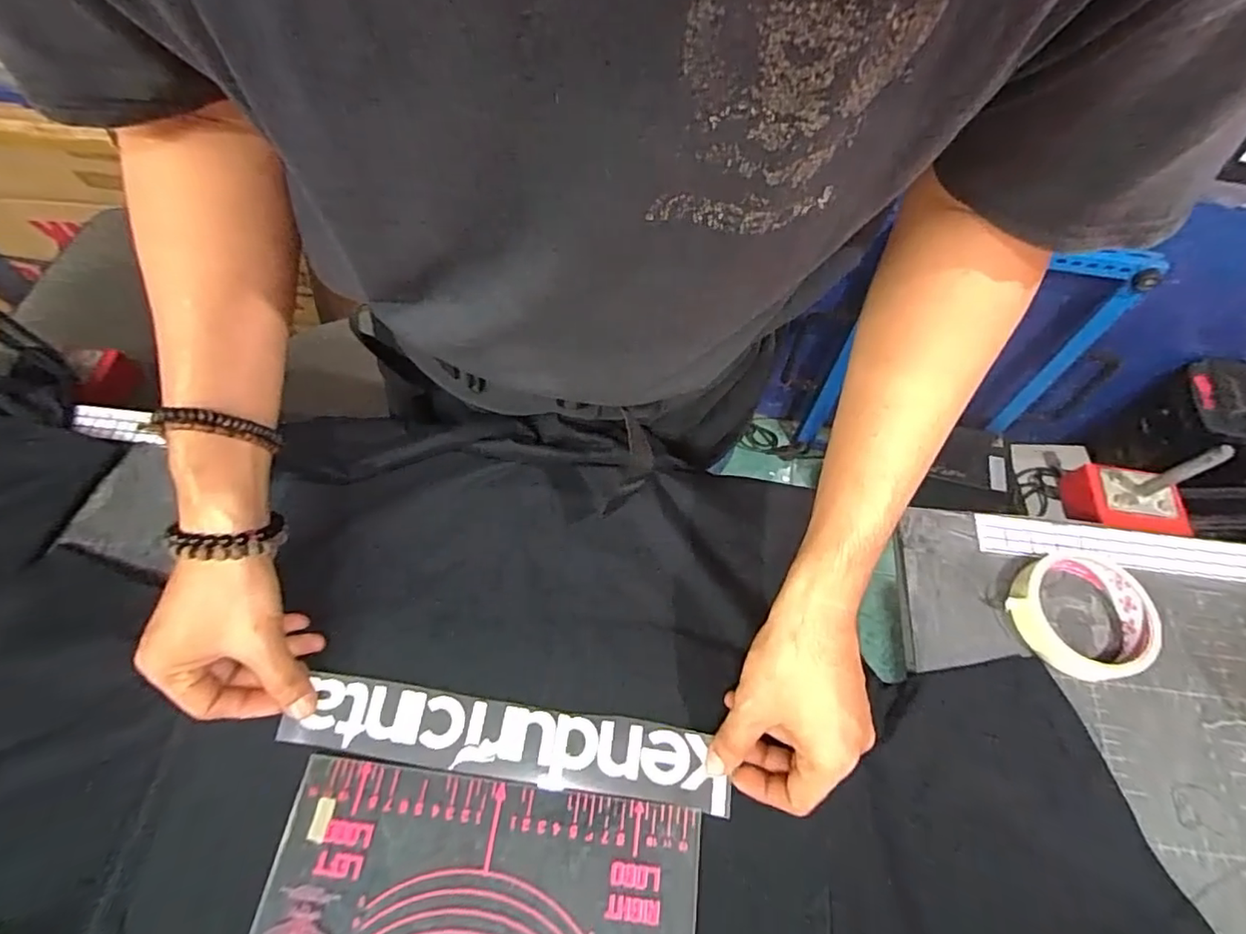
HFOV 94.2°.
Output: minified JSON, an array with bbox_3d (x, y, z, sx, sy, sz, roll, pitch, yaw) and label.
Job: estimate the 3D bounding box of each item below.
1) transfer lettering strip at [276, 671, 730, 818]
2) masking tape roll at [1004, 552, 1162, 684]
[{"bbox_3d":[-0.077,0.184,0.389,0.285,0.008,0.049,8,64,4],"label":"transfer lettering strip"},{"bbox_3d":[0.338,0.110,0.430,0.096,0.024,0.090,1,62,0],"label":"masking tape roll"}]

